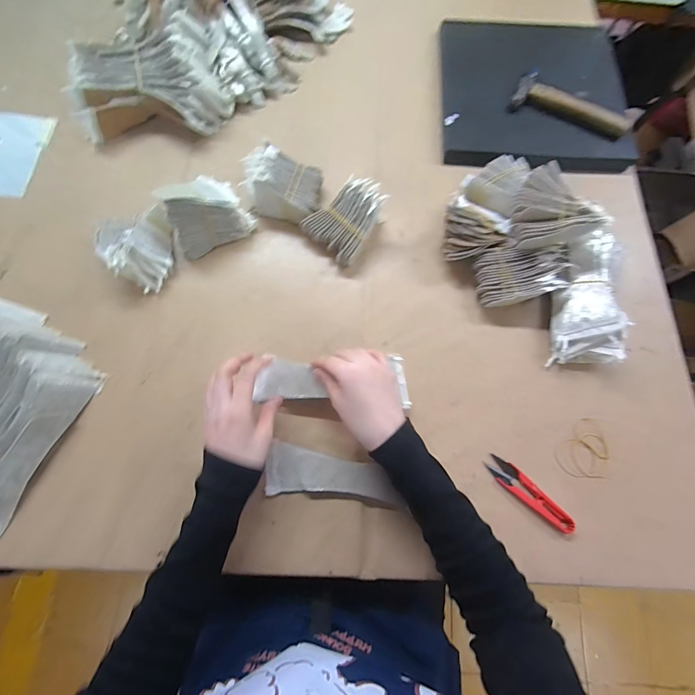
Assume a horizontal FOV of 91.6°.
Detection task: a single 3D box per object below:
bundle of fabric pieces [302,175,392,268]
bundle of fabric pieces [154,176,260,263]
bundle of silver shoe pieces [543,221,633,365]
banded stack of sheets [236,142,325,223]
[{"bbox_3d":[0.002,-0.183,0.486,0.088,0.059,0.108,44,77,10],"label":"bundle of fabric pieces"},{"bbox_3d":[-0.199,-0.192,0.471,0.106,0.087,0.072,-31,77,-10],"label":"bundle of fabric pieces"},{"bbox_3d":[0.329,-0.067,0.463,0.079,0.061,0.186,14,74,2],"label":"bundle of silver shoe pieces"},{"bbox_3d":[-0.092,-0.238,0.498,0.104,0.059,0.092,14,74,2],"label":"banded stack of sheets"}]

